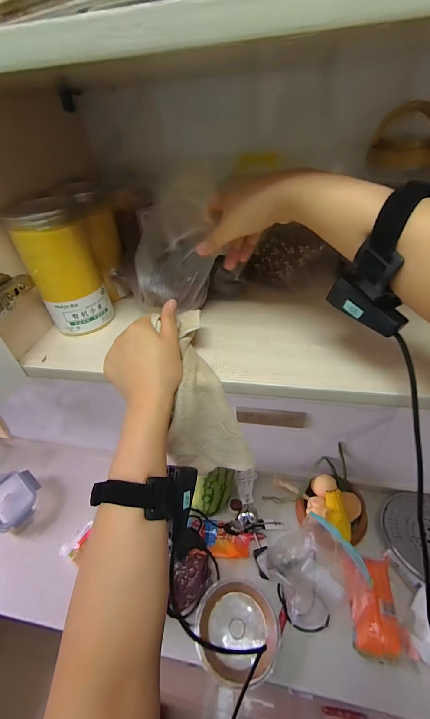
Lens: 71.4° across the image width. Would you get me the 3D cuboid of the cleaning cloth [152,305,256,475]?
[{"bbox_3d":[-0.020,0.049,0.357,0.086,0.203,0.054,-13,13,-9],"label":"cleaning cloth"}]

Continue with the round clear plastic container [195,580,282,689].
[{"bbox_3d":[0.055,0.655,0.724,0.192,0.062,0.183,-3,41,3],"label":"round clear plastic container"}]

